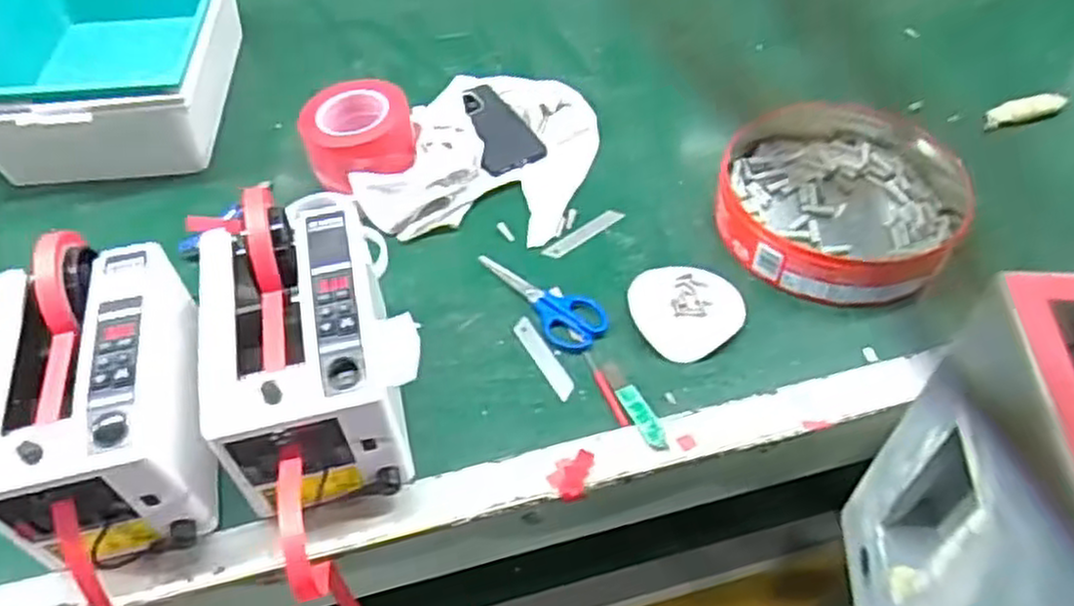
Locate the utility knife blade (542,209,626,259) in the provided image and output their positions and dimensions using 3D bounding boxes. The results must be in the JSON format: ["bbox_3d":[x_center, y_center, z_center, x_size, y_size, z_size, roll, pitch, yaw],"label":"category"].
[{"bbox_3d":[0.051,-0.077,0.851,0.103,0.004,0.027,-32,48,-19],"label":"utility knife blade"}]

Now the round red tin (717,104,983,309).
[{"bbox_3d":[0.324,-0.112,0.835,0.241,0.065,0.243,-1,52,2],"label":"round red tin"}]

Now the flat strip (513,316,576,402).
[{"bbox_3d":[0.007,0.054,0.758,0.020,0.004,0.103,-30,56,-9],"label":"flat strip"}]

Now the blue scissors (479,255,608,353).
[{"bbox_3d":[0.004,-0.007,0.797,0.156,0.009,0.060,37,62,27],"label":"blue scissors"}]

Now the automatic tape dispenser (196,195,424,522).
[{"bbox_3d":[-0.198,0.054,0.675,0.136,0.172,0.251,-13,53,-7],"label":"automatic tape dispenser"}]

